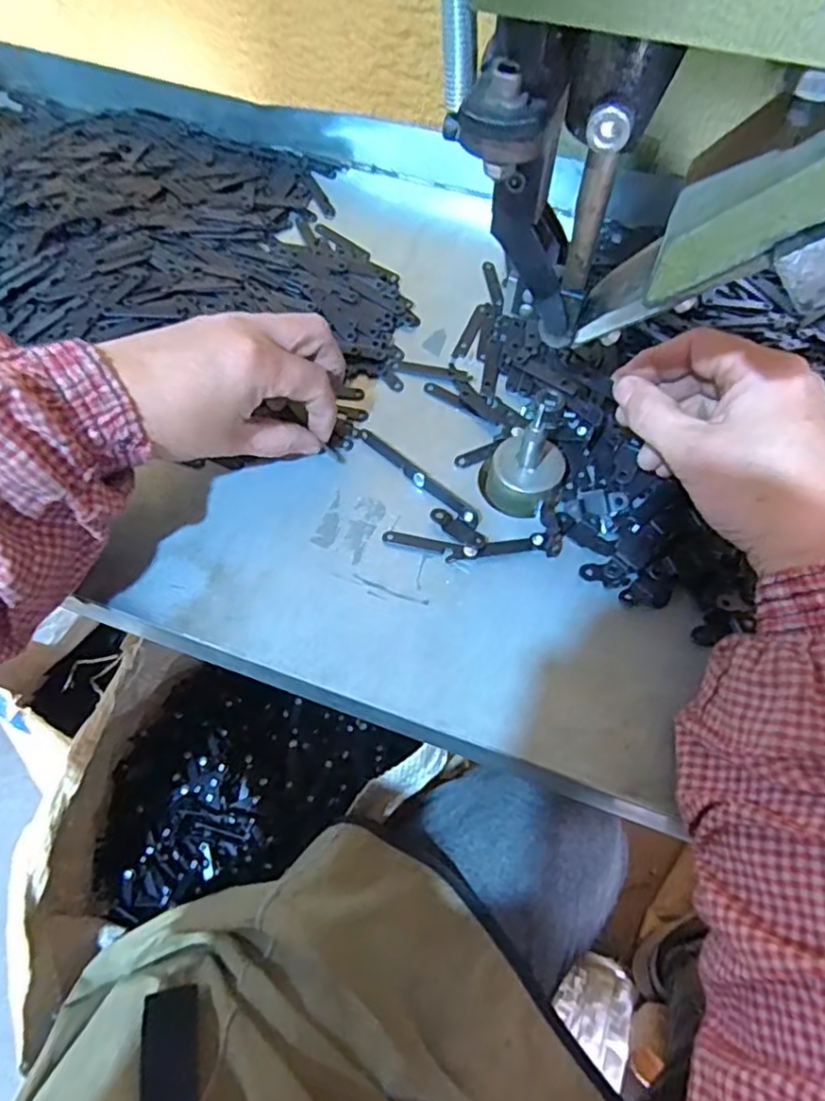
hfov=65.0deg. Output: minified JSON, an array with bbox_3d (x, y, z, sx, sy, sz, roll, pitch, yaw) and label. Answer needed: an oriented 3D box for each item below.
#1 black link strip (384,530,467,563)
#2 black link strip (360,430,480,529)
[{"bbox_3d":[0.006,-0.003,0.350,0.044,0.004,0.011,16,63,8],"label":"black link strip"},{"bbox_3d":[0.003,-0.043,0.370,0.091,0.004,0.009,40,69,19],"label":"black link strip"}]

